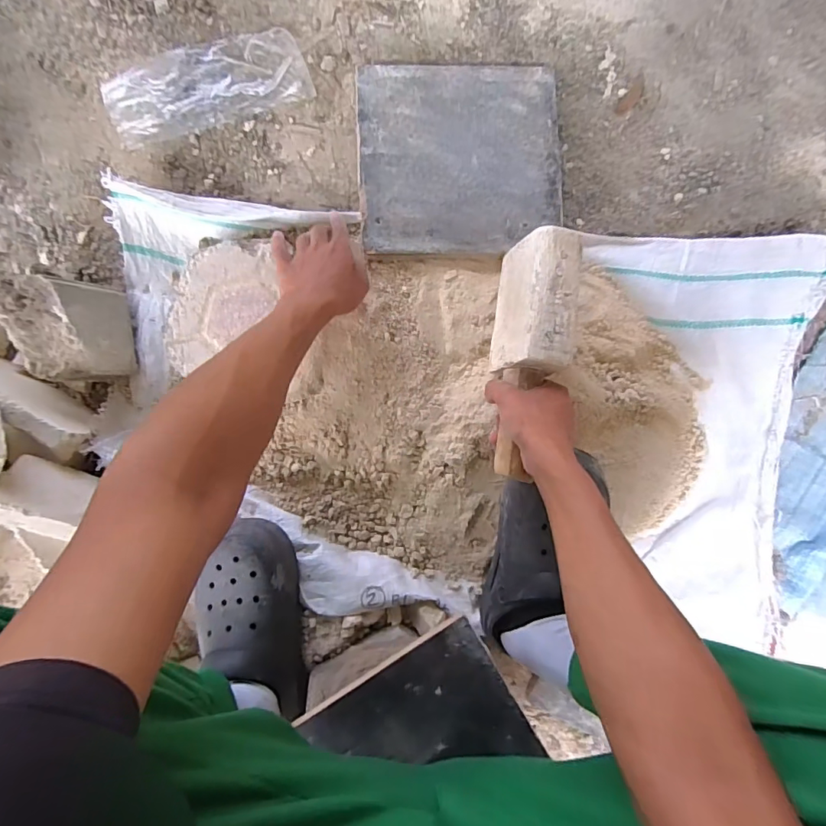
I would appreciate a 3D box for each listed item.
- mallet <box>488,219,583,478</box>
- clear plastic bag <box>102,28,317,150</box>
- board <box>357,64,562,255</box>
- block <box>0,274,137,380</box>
[{"bbox_3d":[0.119,-0.059,0.495,0.065,0.087,0.246,8,91,-1],"label":"mallet"},{"bbox_3d":[-0.254,-0.403,0.588,0.242,0.024,0.091,-19,92,0],"label":"clear plastic bag"},{"bbox_3d":[0.058,-0.314,0.584,0.244,0.010,0.240,-1,86,-1],"label":"board"},{"bbox_3d":[-0.394,-0.094,0.554,0.105,0.104,0.110,-1,93,-1],"label":"block"}]

